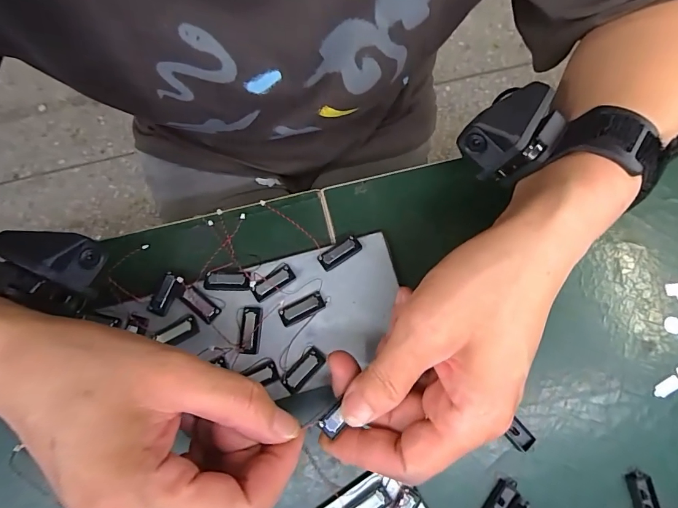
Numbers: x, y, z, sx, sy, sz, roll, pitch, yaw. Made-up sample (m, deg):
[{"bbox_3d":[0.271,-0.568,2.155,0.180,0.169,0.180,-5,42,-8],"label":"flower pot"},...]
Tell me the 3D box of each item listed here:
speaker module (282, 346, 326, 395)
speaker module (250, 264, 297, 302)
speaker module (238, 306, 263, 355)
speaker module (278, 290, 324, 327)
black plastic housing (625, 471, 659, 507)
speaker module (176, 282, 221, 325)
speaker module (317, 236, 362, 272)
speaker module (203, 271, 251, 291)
[{"bbox_3d":[-0.021,0.069,0.236,0.012,0.006,0.028,43,80,8],"label":"speaker module"},{"bbox_3d":[-0.041,0.018,0.247,0.027,0.005,0.013,-28,79,-7],"label":"speaker module"},{"bbox_3d":[-0.053,0.046,0.239,0.013,0.004,0.027,4,77,0],"label":"speaker module"},{"bbox_3d":[-0.022,0.033,0.244,0.027,0.005,0.012,-27,79,-6],"label":"speaker module"},{"bbox_3d":[0.172,0.139,0.225,0.013,0.004,0.029,-8,77,-2],"label":"black plastic housing"},{"bbox_3d":[-0.086,0.029,0.242,0.030,0.006,0.012,39,80,8],"label":"speaker module"},{"bbox_3d":[0.000,0.000,0.252,0.027,0.008,0.012,-31,79,-7],"label":"speaker module"},{"bbox_3d":[-0.069,0.017,0.246,0.028,0.004,0.011,1,77,0],"label":"speaker module"}]

